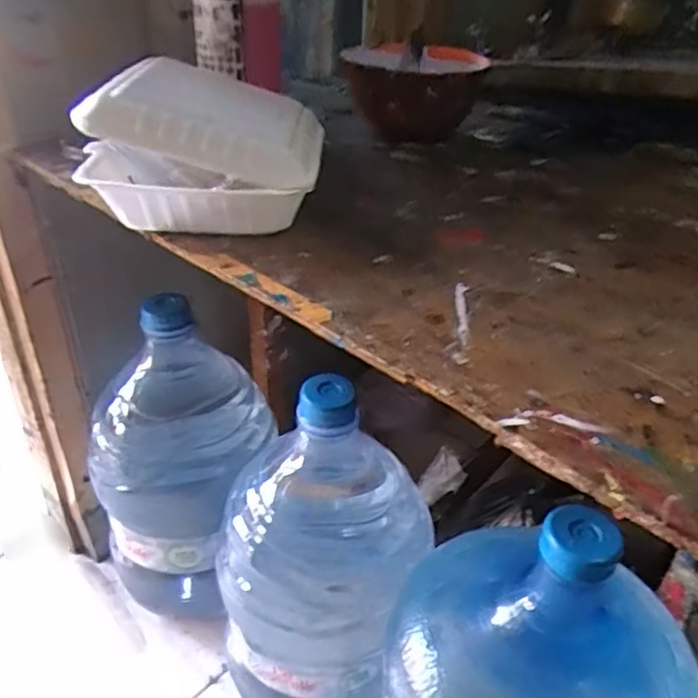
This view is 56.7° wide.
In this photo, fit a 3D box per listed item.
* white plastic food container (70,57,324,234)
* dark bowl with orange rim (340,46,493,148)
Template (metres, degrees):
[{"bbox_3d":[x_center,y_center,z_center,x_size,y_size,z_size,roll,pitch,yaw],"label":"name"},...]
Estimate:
[{"bbox_3d":[-0.120,-0.171,0.549,0.191,0.109,0.159,0,34,-3],"label":"white plastic food container"},{"bbox_3d":[0.077,-0.308,0.777,0.161,0.087,0.163,1,34,-1],"label":"dark bowl with orange rim"}]

